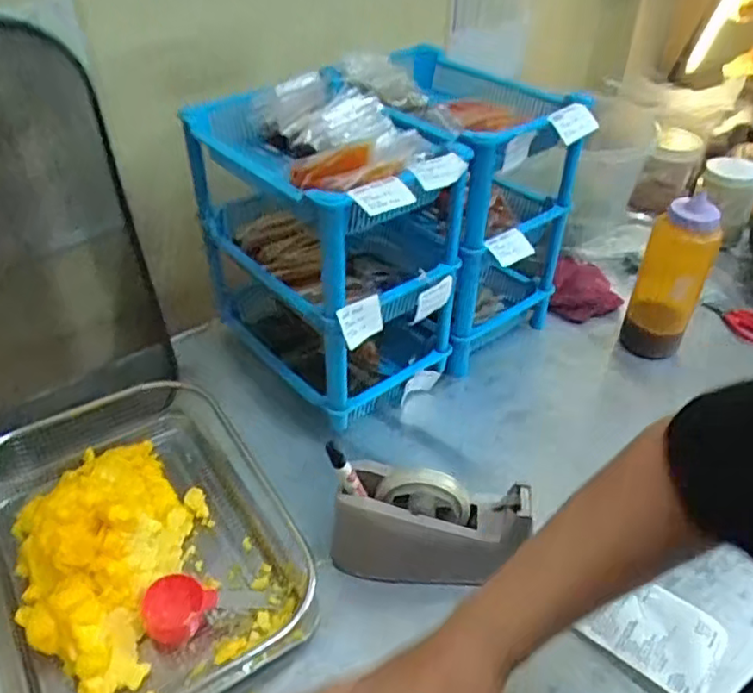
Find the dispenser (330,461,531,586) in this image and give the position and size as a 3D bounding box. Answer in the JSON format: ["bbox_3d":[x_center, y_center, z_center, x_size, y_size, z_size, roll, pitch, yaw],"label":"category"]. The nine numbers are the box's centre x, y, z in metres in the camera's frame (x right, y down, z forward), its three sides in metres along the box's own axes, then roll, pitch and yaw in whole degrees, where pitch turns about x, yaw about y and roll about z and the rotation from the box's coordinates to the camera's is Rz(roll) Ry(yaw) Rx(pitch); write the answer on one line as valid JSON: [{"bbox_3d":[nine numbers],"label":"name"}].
[{"bbox_3d":[0.059,0.186,0.671,0.193,0.117,0.078,7,40,7],"label":"dispenser"}]

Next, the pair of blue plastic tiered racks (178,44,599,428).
[{"bbox_3d":[0.024,-0.170,0.899,0.417,0.340,0.325,-27,47,-29],"label":"pair of blue plastic tiered racks"}]

